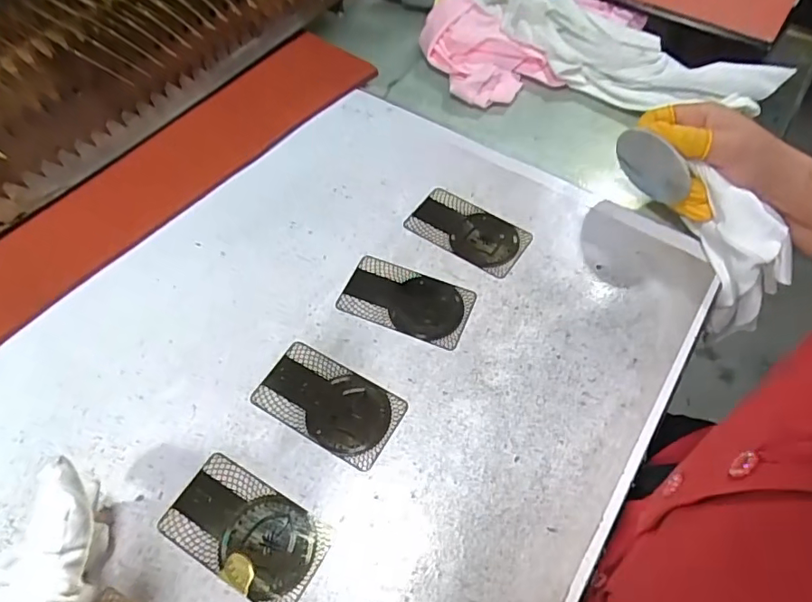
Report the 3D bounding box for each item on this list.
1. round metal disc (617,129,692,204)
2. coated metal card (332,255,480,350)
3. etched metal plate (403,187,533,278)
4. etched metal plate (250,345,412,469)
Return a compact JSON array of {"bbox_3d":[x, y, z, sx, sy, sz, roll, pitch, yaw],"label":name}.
[{"bbox_3d":[0.173,-0.096,0.379,0.057,0.053,0.008,44,81,7],"label":"round metal disc"},{"bbox_3d":[0.001,0.000,0.366,0.086,0.004,0.049,19,58,11],"label":"coated metal card"},{"bbox_3d":[0.044,-0.053,0.393,0.086,0.004,0.049,31,61,18],"label":"etched metal plate"},{"bbox_3d":[-0.047,0.061,0.323,0.088,0.004,0.048,27,60,16],"label":"etched metal plate"}]

